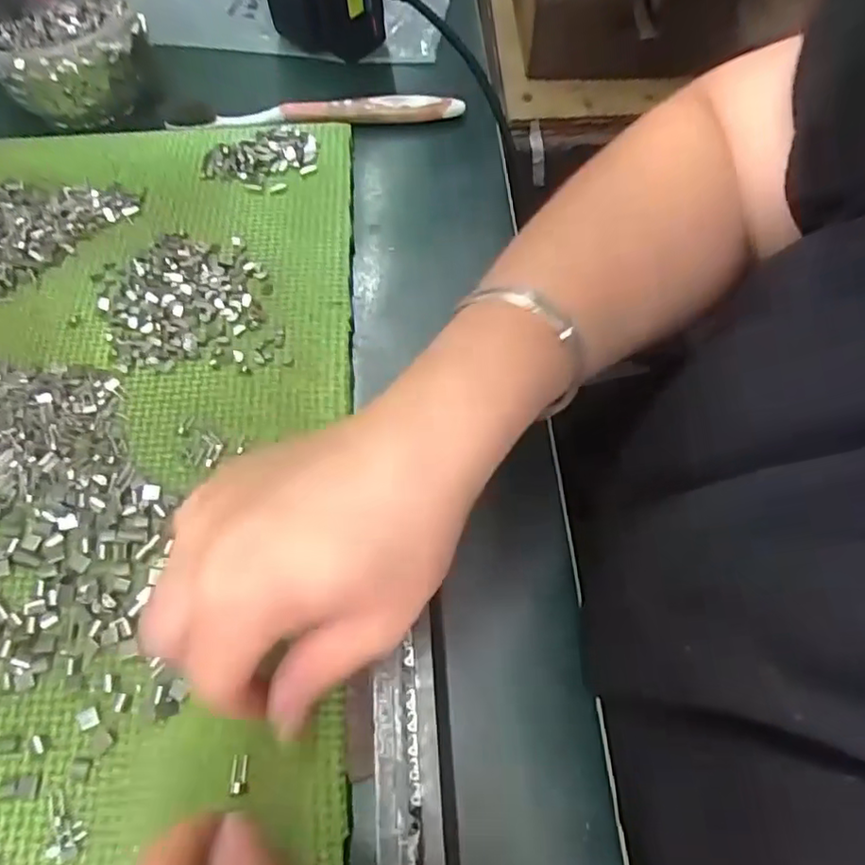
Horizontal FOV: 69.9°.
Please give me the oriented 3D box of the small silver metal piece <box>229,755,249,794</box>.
[{"bbox_3d":[-0.068,0.121,0.219,0.005,0.004,0.012,-3,50,-1],"label":"small silver metal piece"}]

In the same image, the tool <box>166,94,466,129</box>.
[{"bbox_3d":[-0.071,-0.197,0.382,0.178,0.013,0.012,-4,63,-2],"label":"tool"}]

